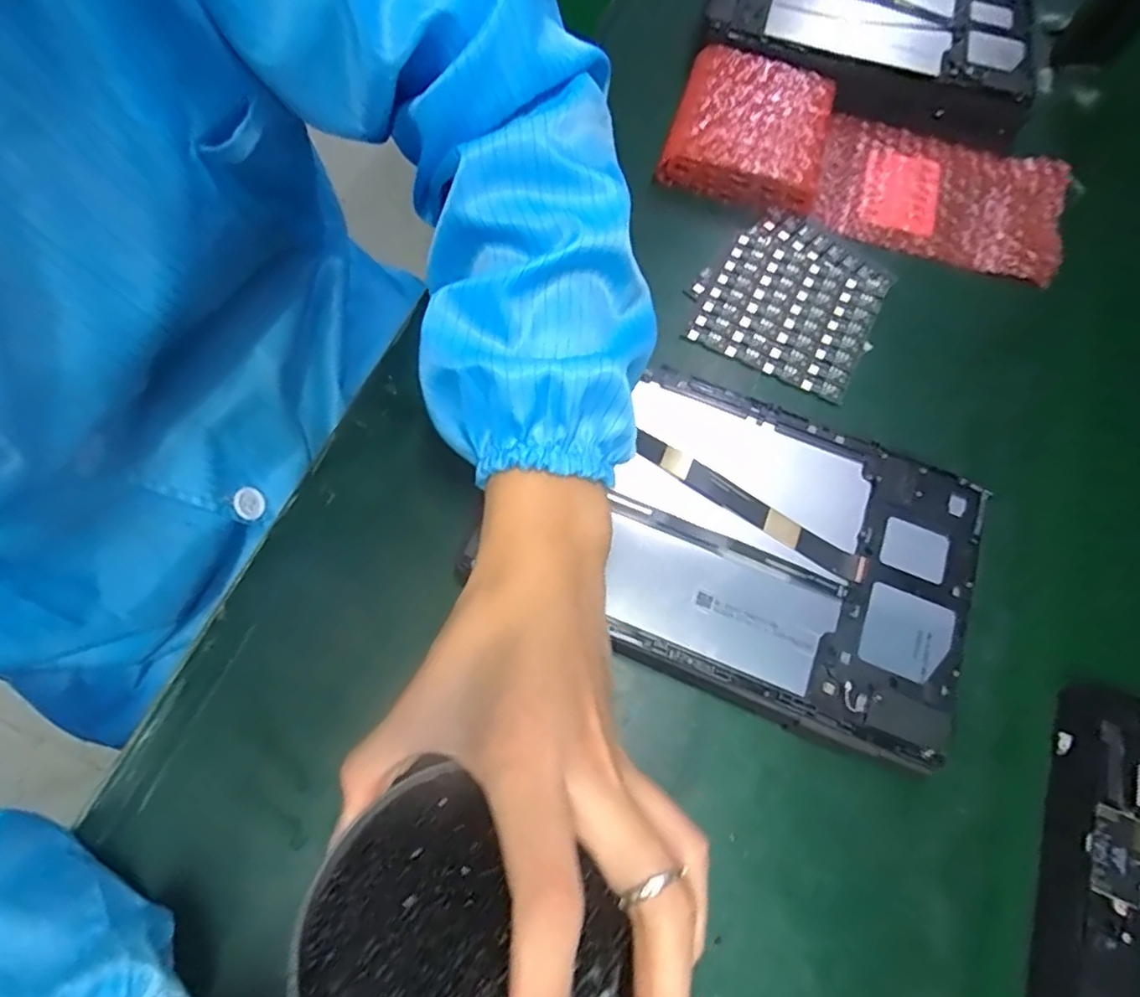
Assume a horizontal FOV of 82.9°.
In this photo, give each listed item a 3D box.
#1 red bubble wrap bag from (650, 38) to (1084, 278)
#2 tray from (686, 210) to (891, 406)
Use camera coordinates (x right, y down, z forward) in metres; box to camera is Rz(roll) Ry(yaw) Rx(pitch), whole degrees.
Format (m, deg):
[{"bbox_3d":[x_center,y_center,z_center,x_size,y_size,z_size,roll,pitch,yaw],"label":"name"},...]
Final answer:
[{"bbox_3d":[0.216,-0.248,0.468,0.281,0.024,0.136,22,68,7],"label":"red bubble wrap bag"},{"bbox_3d":[0.145,-0.134,0.425,0.110,0.007,0.124,27,69,9],"label":"tray"}]

